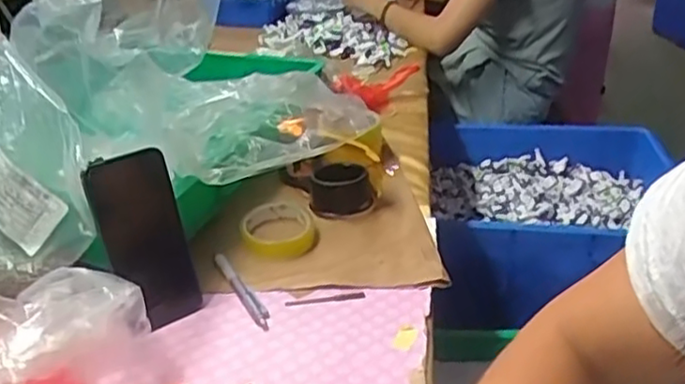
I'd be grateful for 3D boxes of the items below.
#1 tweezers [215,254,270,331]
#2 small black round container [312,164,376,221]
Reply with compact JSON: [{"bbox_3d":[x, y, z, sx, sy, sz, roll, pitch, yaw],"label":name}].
[{"bbox_3d":[-0.104,0.099,0.701,0.017,0.010,0.127,-16,31,-26],"label":"tweezers"},{"bbox_3d":[-0.002,-0.004,0.843,0.069,0.039,0.069,-1,28,0],"label":"small black round container"}]

